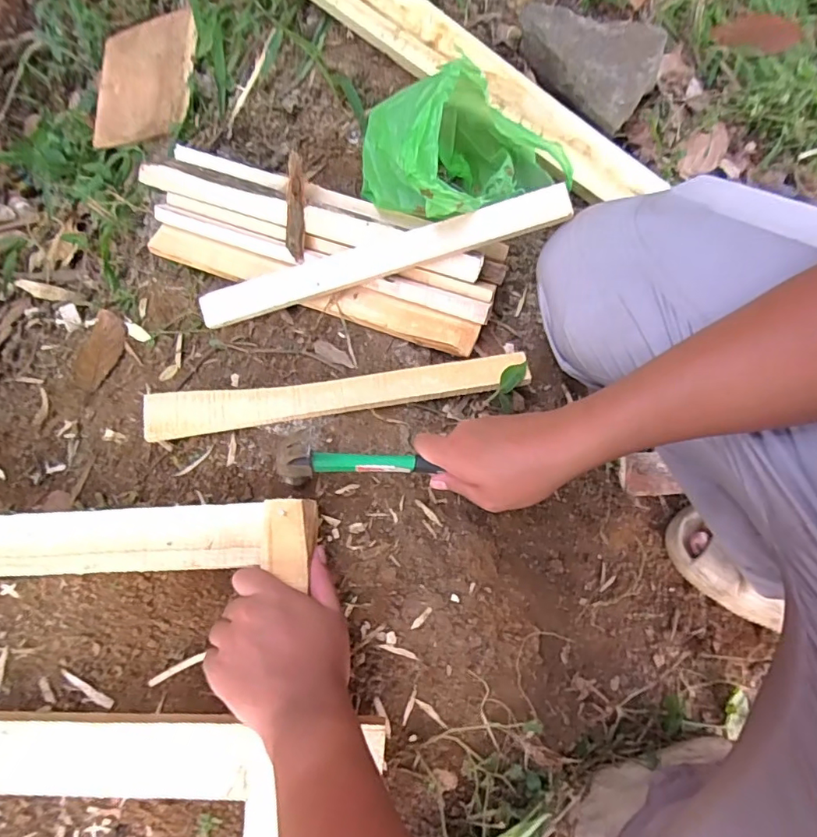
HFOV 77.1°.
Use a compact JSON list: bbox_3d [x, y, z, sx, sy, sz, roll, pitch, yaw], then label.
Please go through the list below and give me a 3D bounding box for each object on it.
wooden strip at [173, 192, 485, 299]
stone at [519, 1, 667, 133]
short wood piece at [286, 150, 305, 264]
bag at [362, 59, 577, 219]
[{"bbox_3d":[-0.097,-0.195,0.580,0.395,0.020,0.018,18,66,8],"label":"wooden strip"},{"bbox_3d":[0.224,-0.446,0.631,0.165,0.073,0.096,38,70,16],"label":"stone"},{"bbox_3d":[-0.125,-0.232,0.566,0.019,0.013,0.114,0,96,0],"label":"short wood piece"},{"bbox_3d":[0.061,-0.289,0.547,0.199,0.143,0.159,-33,69,-14],"label":"bag"}]

